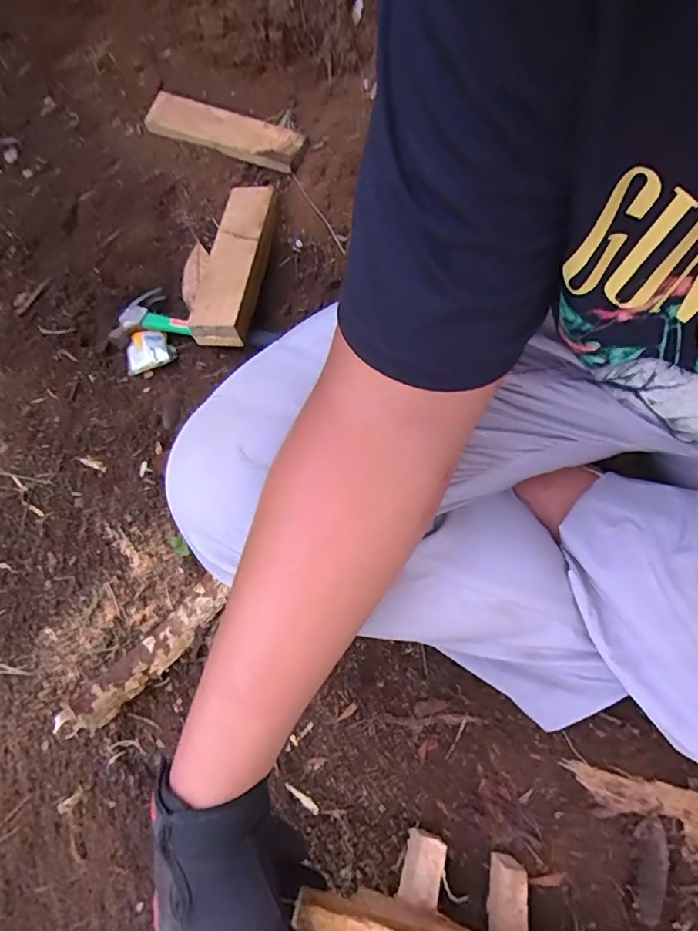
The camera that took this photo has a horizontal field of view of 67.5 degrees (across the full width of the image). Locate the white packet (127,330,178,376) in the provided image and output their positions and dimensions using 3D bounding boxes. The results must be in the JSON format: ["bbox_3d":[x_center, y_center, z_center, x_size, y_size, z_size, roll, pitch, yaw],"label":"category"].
[{"bbox_3d":[-0.263,-0.155,0.688,0.061,0.020,0.063,-15,66,-5],"label":"white packet"}]

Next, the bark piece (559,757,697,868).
[{"bbox_3d":[0.286,0.304,0.445,0.196,0.006,0.051,17,67,9],"label":"bark piece"}]

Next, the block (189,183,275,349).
[{"bbox_3d":[-0.148,-0.269,0.685,0.068,0.035,0.241,7,66,5],"label":"block"}]

